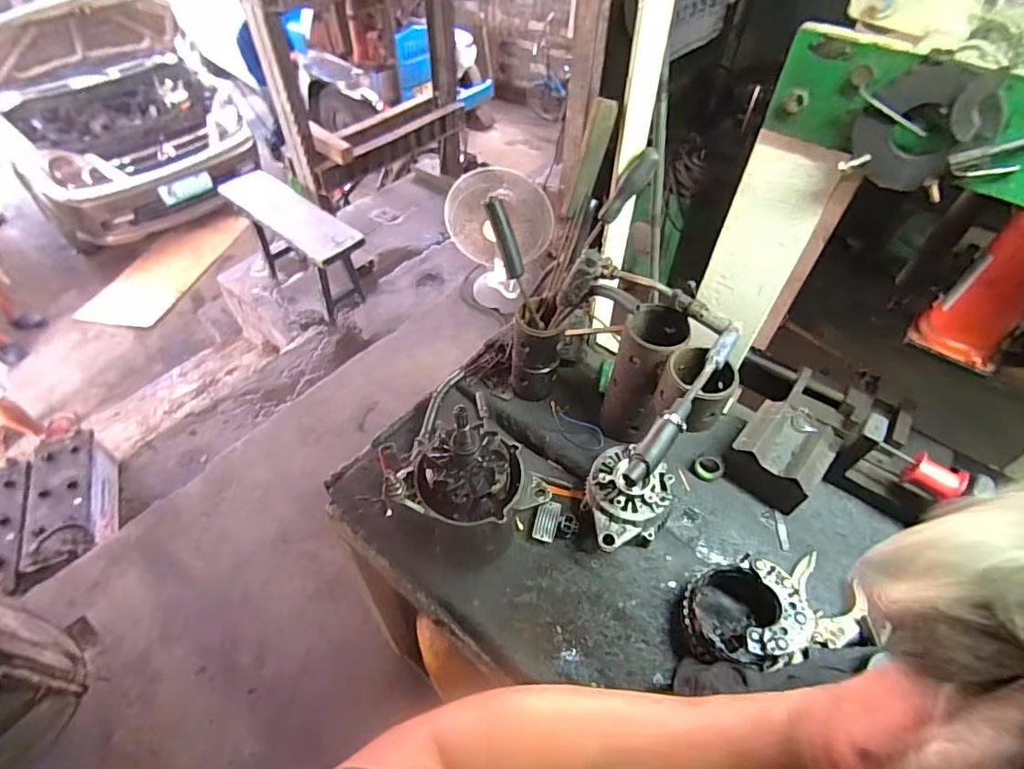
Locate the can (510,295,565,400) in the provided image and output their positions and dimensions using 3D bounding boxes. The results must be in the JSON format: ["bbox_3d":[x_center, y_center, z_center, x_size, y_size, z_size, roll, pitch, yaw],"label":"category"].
[{"bbox_3d":[0.041,-0.057,0.848,0.077,0.179,0.077,1,50,-1],"label":"can"}]

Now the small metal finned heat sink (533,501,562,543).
[{"bbox_3d":[0.052,0.202,0.758,0.035,0.007,0.056,14,77,-4],"label":"small metal finned heat sink"}]

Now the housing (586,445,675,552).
[{"bbox_3d":[0.177,0.162,0.744,0.130,0.065,0.133,1,50,-1],"label":"housing"}]

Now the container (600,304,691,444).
[{"bbox_3d":[0.196,-0.009,0.786,0.086,0.209,0.094,15,52,11],"label":"container"}]

